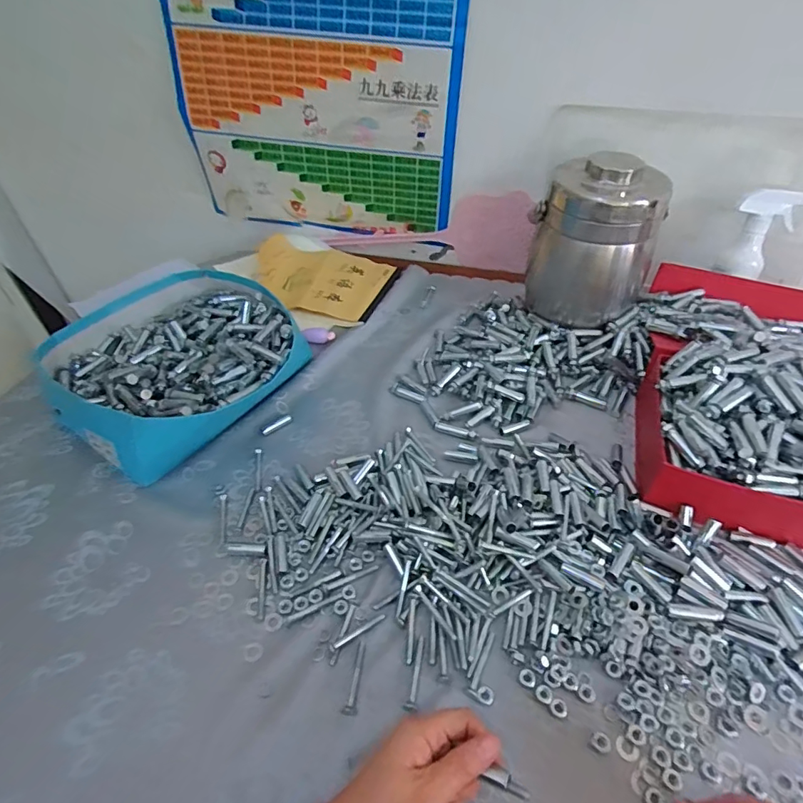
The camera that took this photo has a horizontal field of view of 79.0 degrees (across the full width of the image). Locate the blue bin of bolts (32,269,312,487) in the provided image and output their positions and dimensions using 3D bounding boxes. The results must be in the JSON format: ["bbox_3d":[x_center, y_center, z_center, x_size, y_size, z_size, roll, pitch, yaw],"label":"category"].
[{"bbox_3d":[-0.287,-0.055,0.630,0.275,0.083,0.285,32,54,28],"label":"blue bin of bolts"}]

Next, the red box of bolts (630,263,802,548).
[{"bbox_3d":[0.450,-0.034,0.571,0.295,0.105,0.399,12,47,13],"label":"red box of bolts"}]

